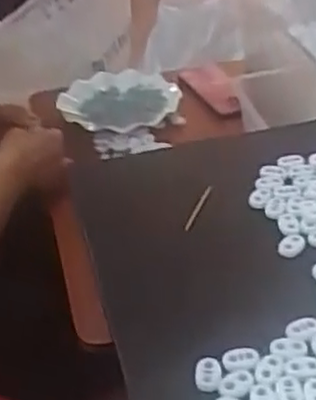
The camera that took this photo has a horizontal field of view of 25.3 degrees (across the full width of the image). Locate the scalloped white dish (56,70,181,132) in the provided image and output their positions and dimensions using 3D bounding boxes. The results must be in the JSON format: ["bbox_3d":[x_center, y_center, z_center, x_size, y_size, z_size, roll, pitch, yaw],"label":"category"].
[{"bbox_3d":[-0.069,-0.152,1.120,0.199,0.052,0.143,19,43,26],"label":"scalloped white dish"}]

